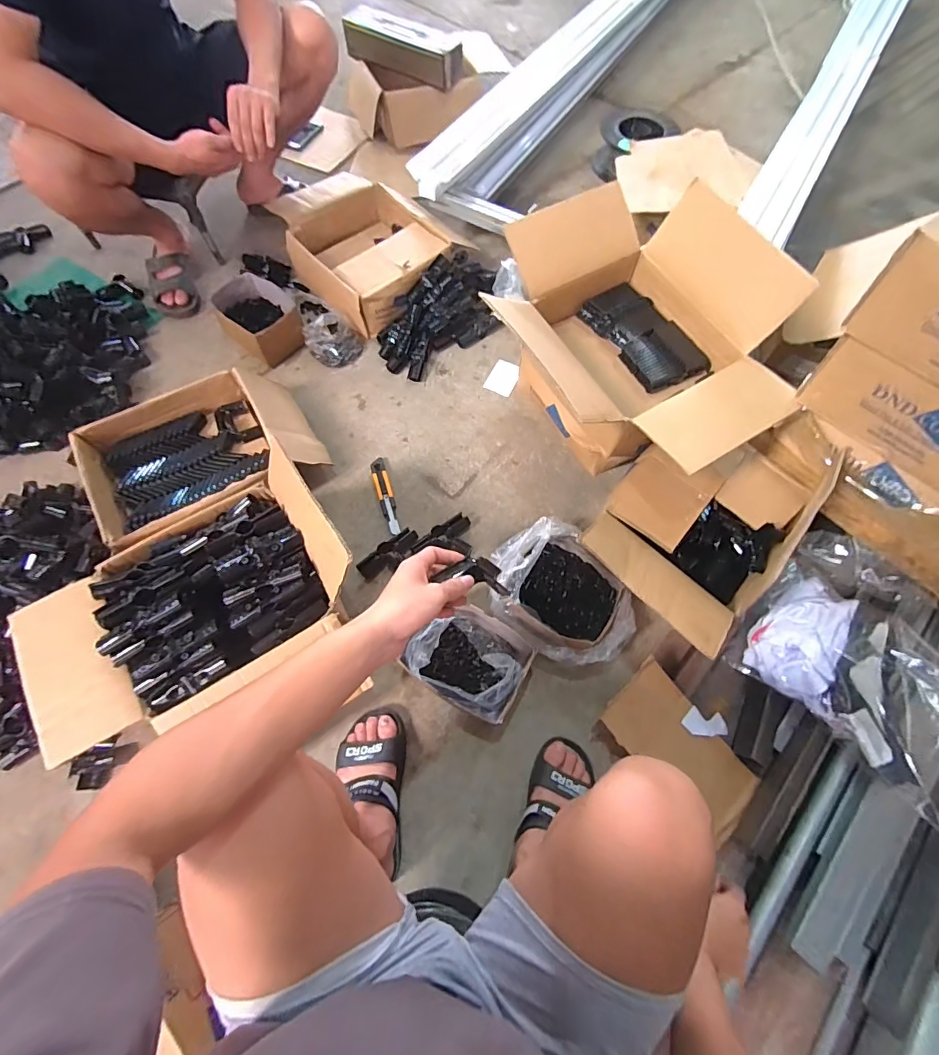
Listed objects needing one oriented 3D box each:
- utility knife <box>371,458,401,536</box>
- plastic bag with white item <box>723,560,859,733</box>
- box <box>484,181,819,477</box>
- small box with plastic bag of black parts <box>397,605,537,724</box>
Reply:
[{"bbox_3d":[-0.182,-0.072,0.997,0.036,0.011,0.191,-15,68,-8],"label":"utility knife"},{"bbox_3d":[0.585,0.185,0.792,0.153,0.114,0.231,34,70,13],"label":"plastic bag with white item"},{"bbox_3d":[0.305,-0.321,0.908,0.453,0.376,0.524,-30,70,-13],"label":"box"},{"bbox_3d":[-0.001,0.230,0.809,0.193,0.106,0.155,27,69,10],"label":"small box with plastic bag of black parts"}]

